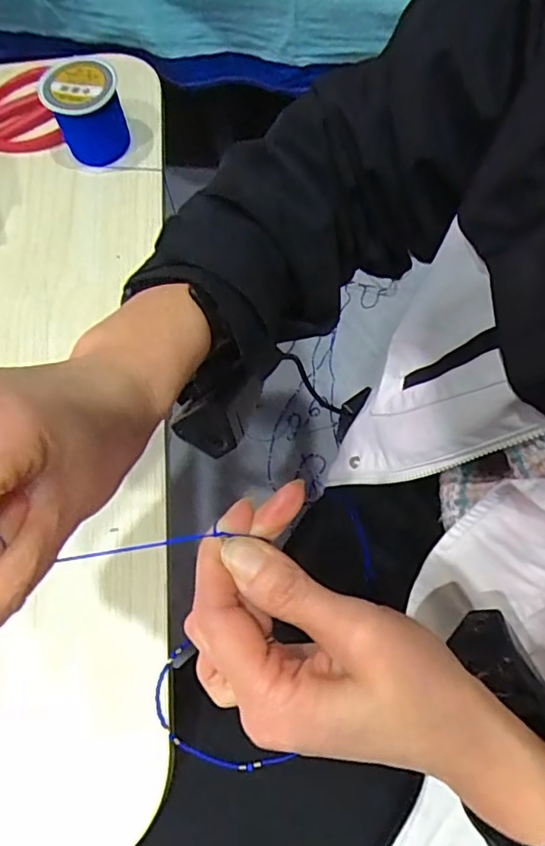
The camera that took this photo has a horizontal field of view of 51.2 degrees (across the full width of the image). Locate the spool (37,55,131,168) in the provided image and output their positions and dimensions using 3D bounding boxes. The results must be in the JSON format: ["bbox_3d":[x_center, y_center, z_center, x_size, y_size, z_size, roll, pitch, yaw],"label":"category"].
[{"bbox_3d":[-0.139,-0.234,0.432,0.052,0.059,0.044,-9,65,-2],"label":"spool"}]

